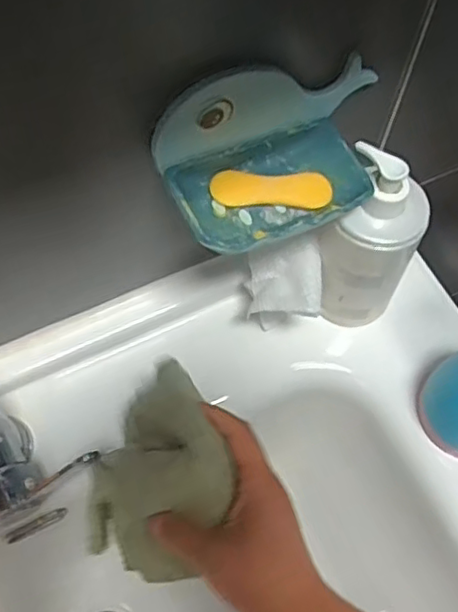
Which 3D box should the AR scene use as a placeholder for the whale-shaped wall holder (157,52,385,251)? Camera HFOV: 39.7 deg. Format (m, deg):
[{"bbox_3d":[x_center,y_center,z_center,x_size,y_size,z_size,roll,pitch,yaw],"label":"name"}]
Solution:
[{"bbox_3d":[0.037,-0.098,0.413,0.159,0.069,0.100,-20,66,-12],"label":"whale-shaped wall holder"}]

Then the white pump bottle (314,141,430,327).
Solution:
[{"bbox_3d":[0.107,-0.044,0.495,0.071,0.176,0.062,27,65,11],"label":"white pump bottle"}]

